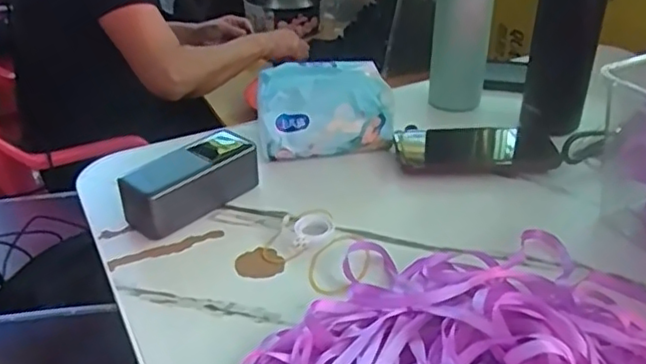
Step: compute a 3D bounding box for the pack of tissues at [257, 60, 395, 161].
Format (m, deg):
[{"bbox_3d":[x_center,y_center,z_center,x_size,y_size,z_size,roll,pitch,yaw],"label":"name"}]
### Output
[{"bbox_3d":[0.002,-0.082,0.689,0.142,0.083,0.061,-7,33,-9],"label":"pack of tissues"}]

